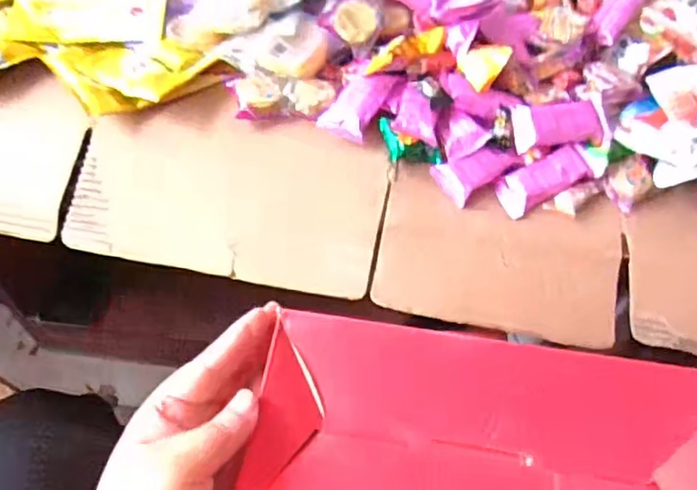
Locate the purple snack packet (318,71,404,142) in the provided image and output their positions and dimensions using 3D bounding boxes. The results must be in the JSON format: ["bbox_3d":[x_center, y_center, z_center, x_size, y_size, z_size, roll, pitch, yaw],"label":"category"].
[{"bbox_3d":[0.014,-0.139,0.578,0.047,0.013,0.089,35,73,19],"label":"purple snack packet"}]

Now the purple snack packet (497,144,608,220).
[{"bbox_3d":[0.190,-0.065,0.569,0.103,0.017,0.038,-26,59,-4],"label":"purple snack packet"}]

